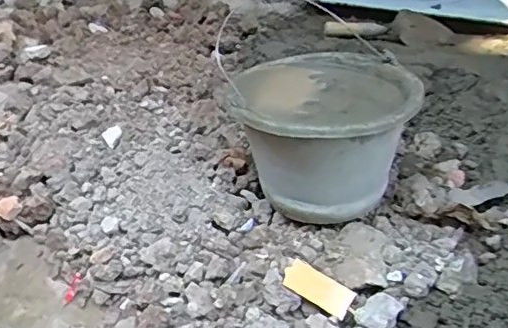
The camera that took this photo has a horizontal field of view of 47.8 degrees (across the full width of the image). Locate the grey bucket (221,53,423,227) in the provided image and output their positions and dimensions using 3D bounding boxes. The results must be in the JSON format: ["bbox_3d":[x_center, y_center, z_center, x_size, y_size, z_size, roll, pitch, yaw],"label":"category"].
[{"bbox_3d":[0.088,-0.032,0.720,0.205,0.149,0.230,9,30,17],"label":"grey bucket"}]

